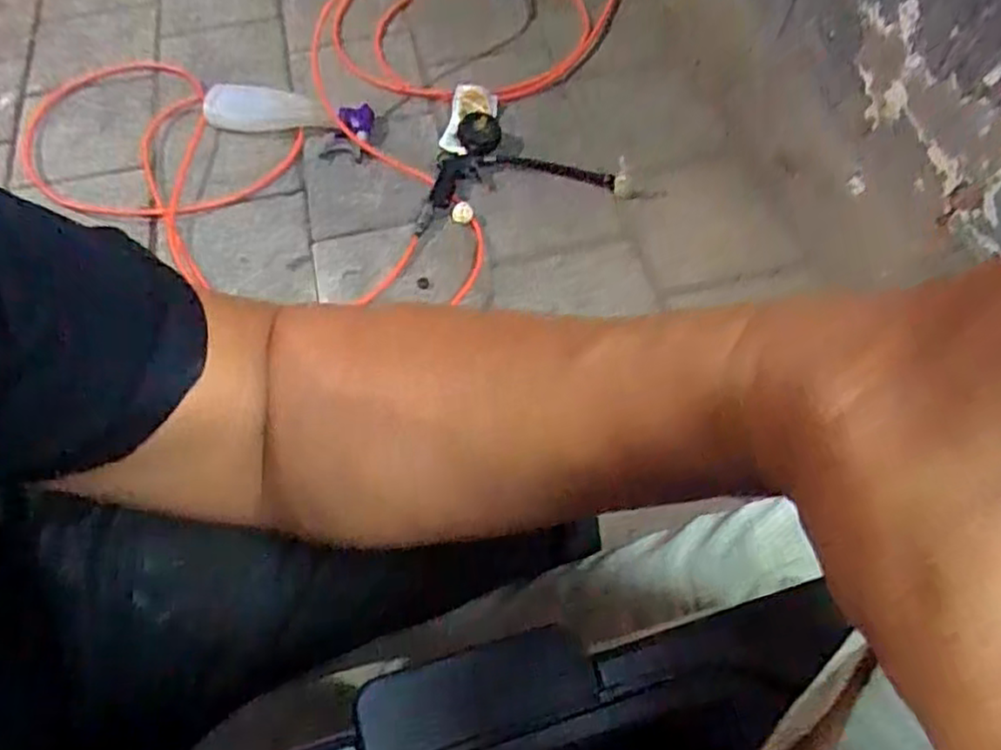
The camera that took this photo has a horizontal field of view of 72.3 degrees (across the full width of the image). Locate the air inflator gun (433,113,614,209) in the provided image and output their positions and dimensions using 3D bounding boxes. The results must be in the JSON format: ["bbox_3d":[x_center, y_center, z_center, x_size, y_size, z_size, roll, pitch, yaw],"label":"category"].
[{"bbox_3d":[0.031,-0.367,1.137,0.297,0.062,0.177,-4,60,-2],"label":"air inflator gun"}]

